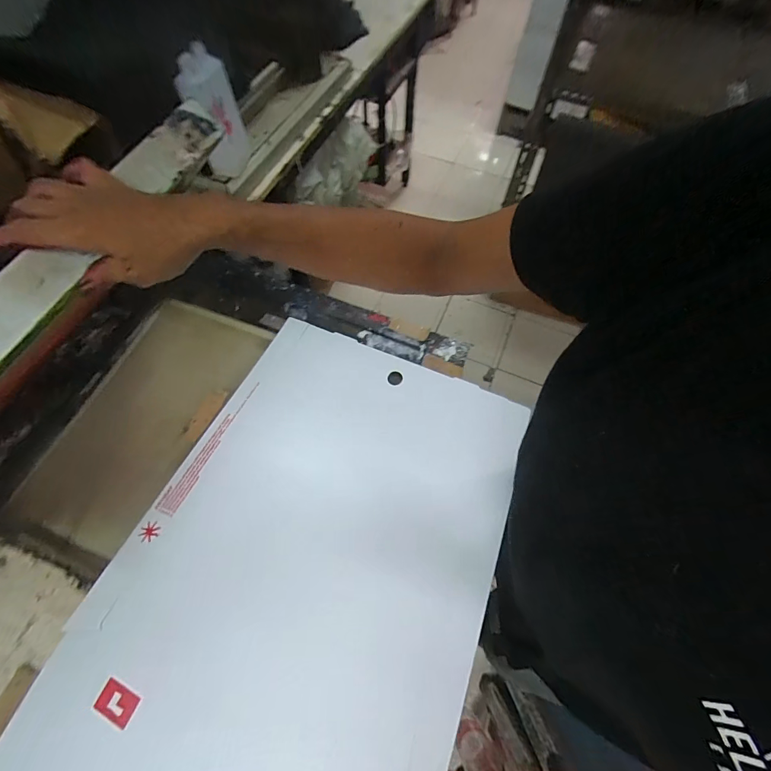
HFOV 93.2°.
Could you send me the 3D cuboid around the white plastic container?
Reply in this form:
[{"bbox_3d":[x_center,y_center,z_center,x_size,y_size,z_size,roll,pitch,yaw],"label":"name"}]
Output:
[{"bbox_3d":[-0.347,-0.550,0.765,0.107,0.235,0.058,-35,71,-15],"label":"white plastic container"}]

